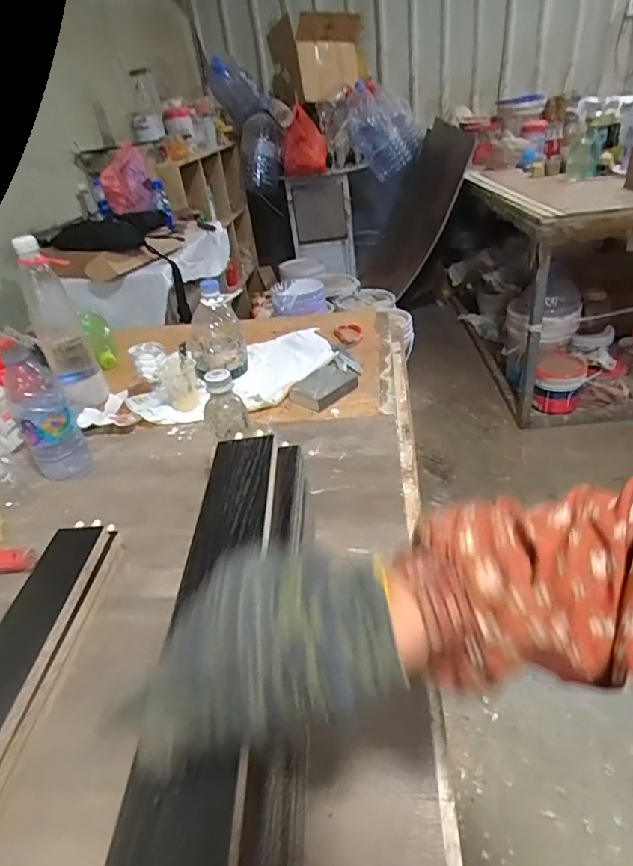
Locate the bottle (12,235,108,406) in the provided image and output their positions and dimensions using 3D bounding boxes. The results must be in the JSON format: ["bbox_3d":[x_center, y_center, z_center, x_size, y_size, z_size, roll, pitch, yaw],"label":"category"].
[{"bbox_3d":[-0.417,-0.176,0.827,0.079,0.248,0.082,-26,38,-24],"label":"bottle"}]

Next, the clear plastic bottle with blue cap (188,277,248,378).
[{"bbox_3d":[-0.185,-0.186,0.918,0.105,0.161,0.103,-12,34,-9],"label":"clear plastic bottle with blue cap"}]

